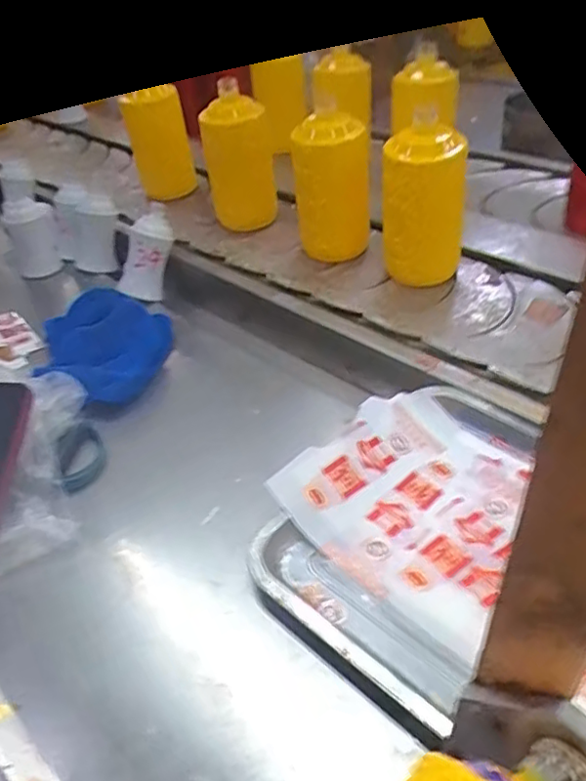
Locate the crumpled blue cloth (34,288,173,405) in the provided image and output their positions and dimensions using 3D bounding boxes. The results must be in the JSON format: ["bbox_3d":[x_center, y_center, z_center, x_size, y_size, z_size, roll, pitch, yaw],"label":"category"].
[{"bbox_3d":[-0.197,-0.045,0.666,0.135,0.057,0.171,-16,41,-11],"label":"crumpled blue cloth"}]

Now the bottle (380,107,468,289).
[{"bbox_3d":[0.146,-0.213,0.703,0.083,0.176,0.077,-23,42,-18],"label":"bottle"}]

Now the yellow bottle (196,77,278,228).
[{"bbox_3d":[-0.078,-0.337,0.910,0.093,0.208,0.082,-6,40,0],"label":"yellow bottle"}]

